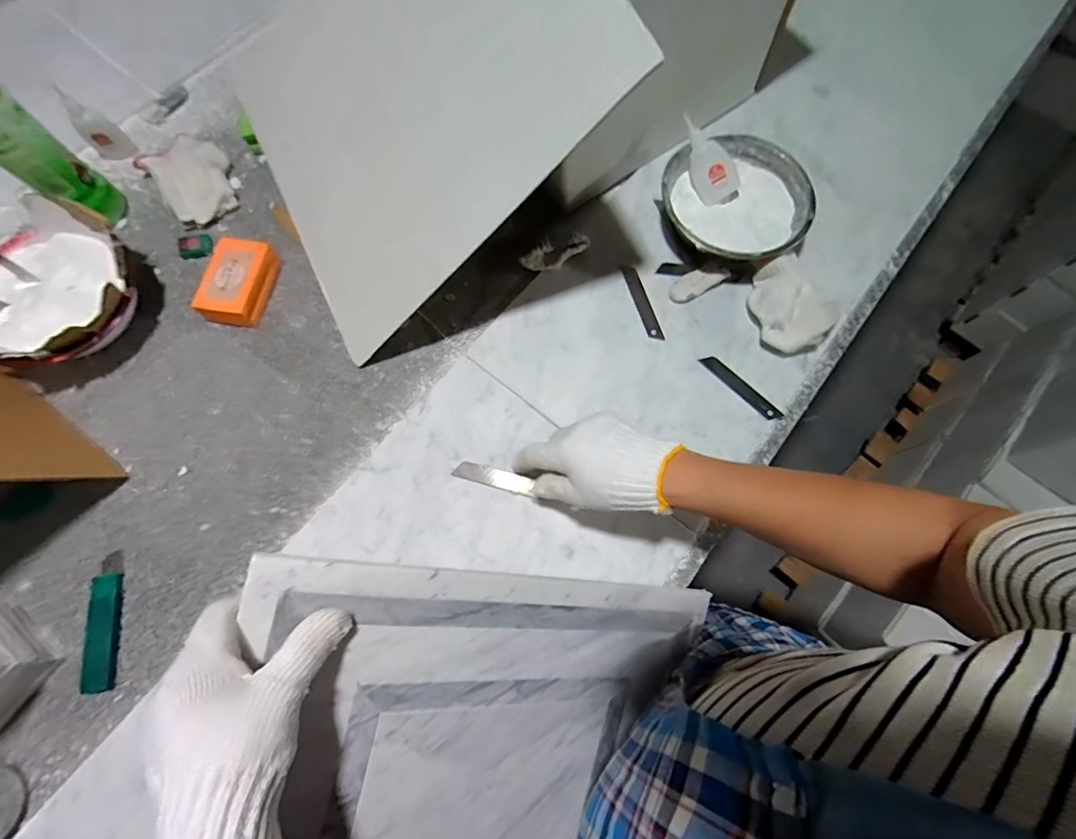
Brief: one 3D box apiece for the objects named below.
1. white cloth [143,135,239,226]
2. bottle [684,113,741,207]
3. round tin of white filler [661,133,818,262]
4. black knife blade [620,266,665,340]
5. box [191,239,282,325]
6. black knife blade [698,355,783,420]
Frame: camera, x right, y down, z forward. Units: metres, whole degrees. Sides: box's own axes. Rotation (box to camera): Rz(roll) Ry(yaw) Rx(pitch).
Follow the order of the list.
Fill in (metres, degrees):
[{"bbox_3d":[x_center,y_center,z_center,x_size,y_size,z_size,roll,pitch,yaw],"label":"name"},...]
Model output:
[{"bbox_3d":[-0.418,-0.295,0.585,0.082,0.022,0.117,-37,75,-10],"label":"white cloth"},{"bbox_3d":[0.191,-0.292,0.540,0.045,0.020,0.093,-29,103,17],"label":"bottle"},{"bbox_3d":[0.225,-0.244,0.546,0.163,0.051,0.156,0,72,1],"label":"round tin of white filler"},{"bbox_3d":[0.117,-0.133,0.541,0.019,0.004,0.098,-13,71,-17],"label":"black knife blade"},{"bbox_3d":[-0.336,-0.152,0.535,0.061,0.033,0.099,8,72,4],"label":"box"},{"bbox_3d":[0.217,-0.034,0.510,0.099,0.005,0.019,43,68,8],"label":"black knife blade"}]

